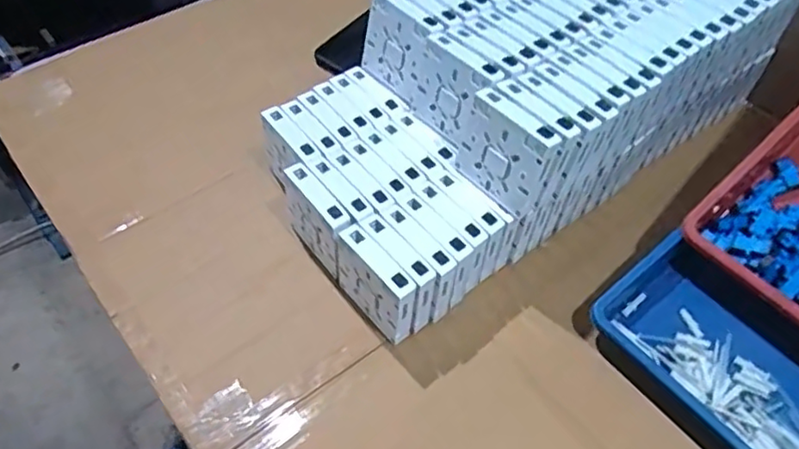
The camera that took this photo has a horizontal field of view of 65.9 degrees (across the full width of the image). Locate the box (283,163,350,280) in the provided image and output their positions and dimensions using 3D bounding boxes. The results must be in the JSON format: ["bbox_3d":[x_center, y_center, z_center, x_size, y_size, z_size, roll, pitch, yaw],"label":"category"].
[{"bbox_3d":[-0.082,-0.003,0.605,0.025,0.090,0.092,-32,60,-24],"label":"box"}]

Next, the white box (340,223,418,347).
[{"bbox_3d":[-0.023,0.056,0.562,0.026,0.082,0.086,-34,61,-25],"label":"white box"}]

